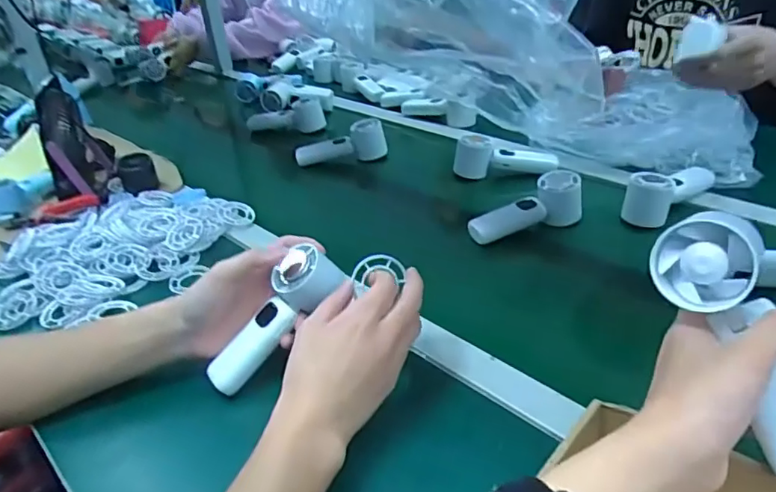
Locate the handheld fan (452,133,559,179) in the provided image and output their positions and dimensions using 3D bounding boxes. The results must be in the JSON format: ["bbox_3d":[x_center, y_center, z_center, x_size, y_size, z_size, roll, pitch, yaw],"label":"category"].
[{"bbox_3d":[0.181,-0.139,0.854,0.153,0.051,0.043,9,36,21],"label":"handheld fan"}]

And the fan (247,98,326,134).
[{"bbox_3d":[-0.197,-0.264,1.112,0.150,0.063,0.058,8,36,21],"label":"fan"}]

